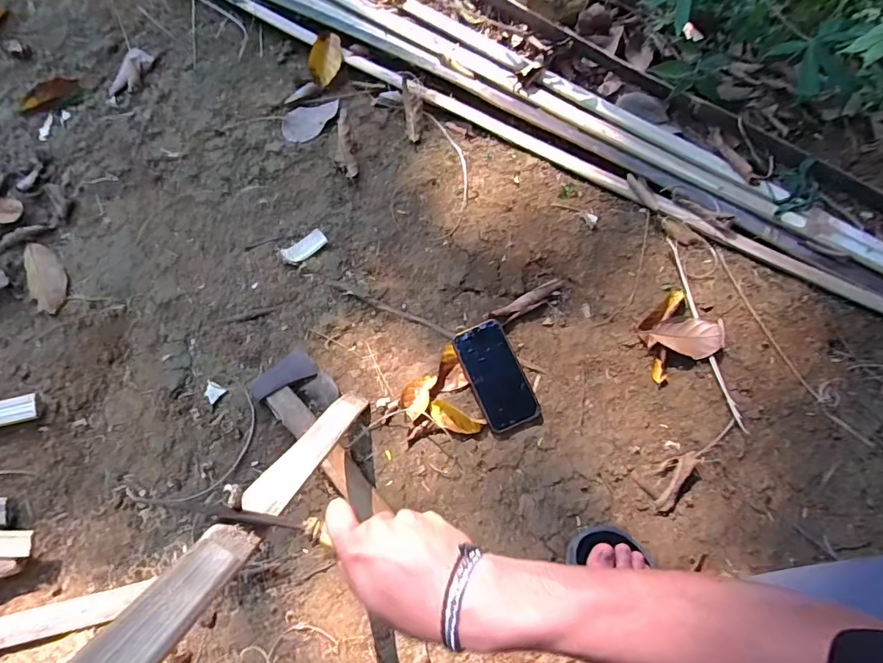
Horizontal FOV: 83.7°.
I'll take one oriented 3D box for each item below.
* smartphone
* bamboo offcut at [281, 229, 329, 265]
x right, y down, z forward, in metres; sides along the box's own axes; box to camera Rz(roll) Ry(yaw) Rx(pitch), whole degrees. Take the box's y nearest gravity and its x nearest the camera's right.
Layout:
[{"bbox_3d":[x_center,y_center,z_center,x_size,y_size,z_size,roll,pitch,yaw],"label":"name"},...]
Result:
[{"bbox_3d":[0.074,0.059,0.672,0.071,0.010,0.144,-25,81,2],"label":"smartphone"},{"bbox_3d":[-0.210,-0.129,0.756,0.070,0.012,0.034,-29,72,-10],"label":"bamboo offcut"}]

